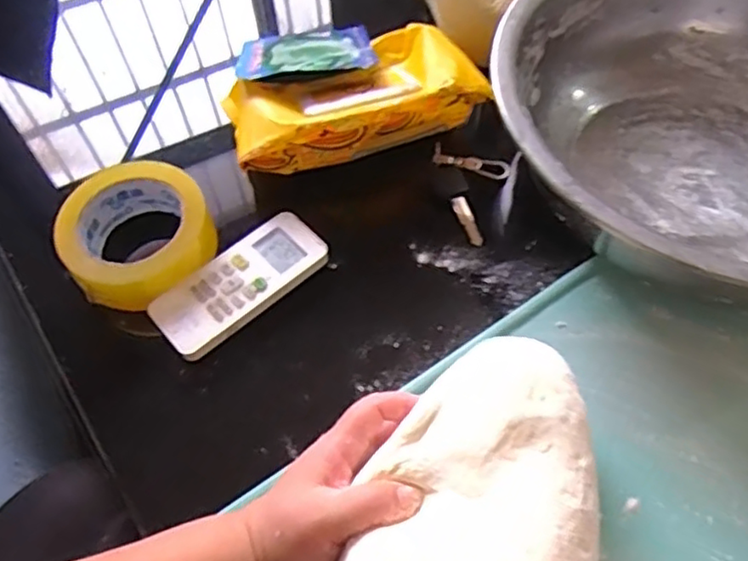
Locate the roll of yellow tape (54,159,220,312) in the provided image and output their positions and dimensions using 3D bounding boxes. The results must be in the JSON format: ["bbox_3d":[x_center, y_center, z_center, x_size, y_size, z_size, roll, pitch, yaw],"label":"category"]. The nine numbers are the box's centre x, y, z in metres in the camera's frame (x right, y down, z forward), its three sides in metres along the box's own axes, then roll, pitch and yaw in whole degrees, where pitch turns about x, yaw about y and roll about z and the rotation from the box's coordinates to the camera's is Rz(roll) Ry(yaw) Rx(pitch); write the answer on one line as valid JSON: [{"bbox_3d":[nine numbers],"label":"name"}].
[{"bbox_3d":[-0.178,-0.035,0.488,0.104,0.051,0.096,-1,58,1],"label":"roll of yellow tape"}]

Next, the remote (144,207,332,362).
[{"bbox_3d":[-0.098,0.001,0.481,0.129,0.014,0.054,-37,64,-19],"label":"remote"}]

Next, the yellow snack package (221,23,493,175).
[{"bbox_3d":[-0.021,-0.154,0.546,0.201,0.056,0.114,-15,59,-7],"label":"yellow snack package"}]

